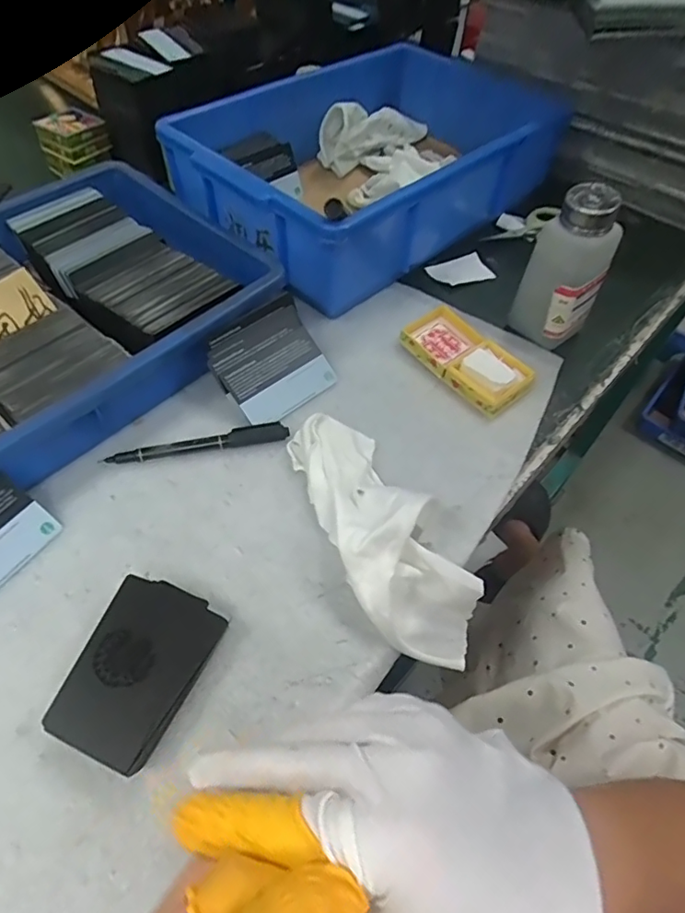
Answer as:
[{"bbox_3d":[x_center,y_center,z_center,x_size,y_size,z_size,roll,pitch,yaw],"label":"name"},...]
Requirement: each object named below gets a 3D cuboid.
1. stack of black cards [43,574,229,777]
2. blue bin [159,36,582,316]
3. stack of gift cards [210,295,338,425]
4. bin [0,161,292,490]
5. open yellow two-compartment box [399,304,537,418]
[{"bbox_3d":[-0.113,0.119,0.298,0.065,0.026,0.089,23,59,10],"label":"stack of black cards"},{"bbox_3d":[0.028,-0.308,0.546,0.346,0.102,0.231,-37,67,-24],"label":"blue bin"},{"bbox_3d":[-0.054,-0.074,0.416,0.087,0.011,0.079,-36,97,-24],"label":"stack of gift cards"},{"bbox_3d":[-0.253,-0.095,0.403,0.247,0.057,0.356,39,63,19],"label":"bin"},{"bbox_3d":[0.105,-0.087,0.453,0.059,0.022,0.117,-33,66,-23],"label":"open yellow two-compartment box"}]

